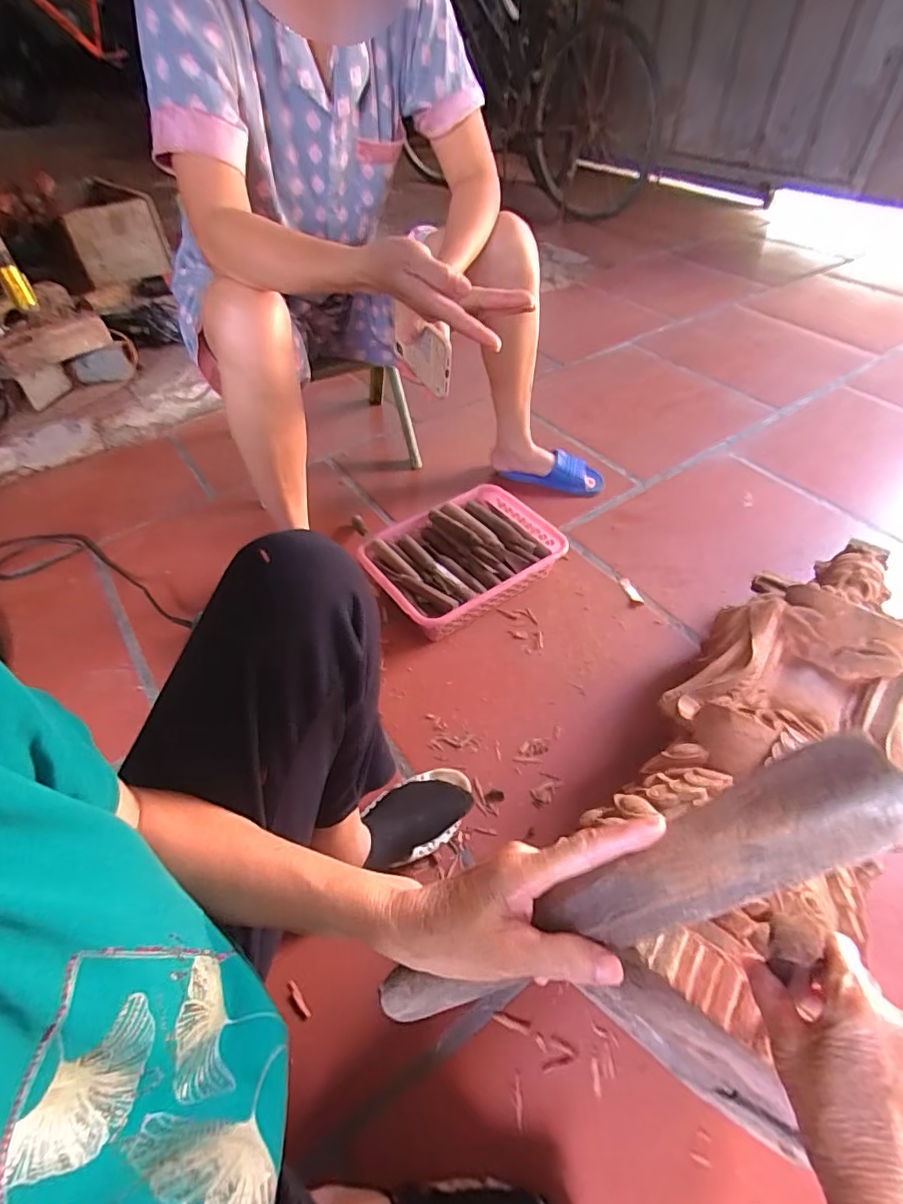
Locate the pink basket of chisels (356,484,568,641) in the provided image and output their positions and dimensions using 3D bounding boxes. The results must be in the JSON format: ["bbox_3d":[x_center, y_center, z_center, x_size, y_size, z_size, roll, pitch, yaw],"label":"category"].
[{"bbox_3d":[0.025,-0.079,0.960,0.327,0.090,0.240,-29,54,-22],"label":"pink basket of chisels"}]

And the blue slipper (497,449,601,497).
[{"bbox_3d":[0.221,-0.284,1.157,0.216,0.056,0.082,8,50,8],"label":"blue slipper"}]

